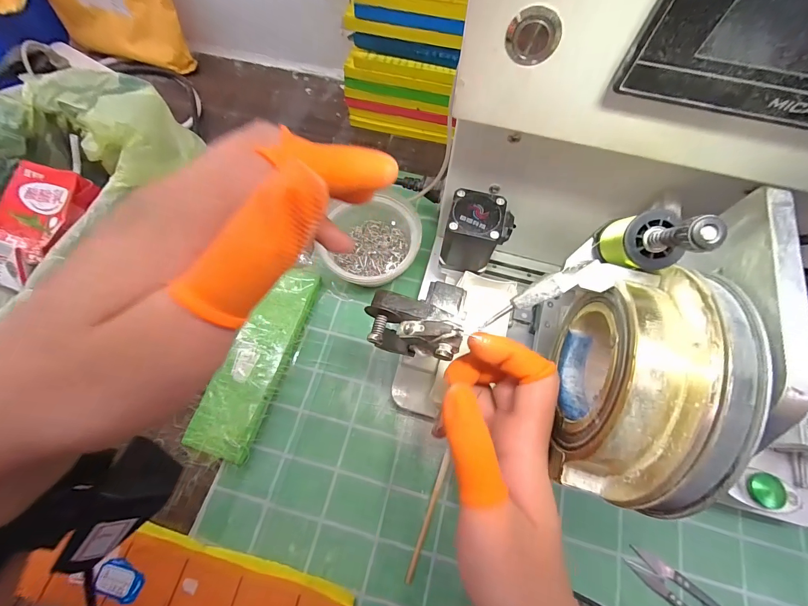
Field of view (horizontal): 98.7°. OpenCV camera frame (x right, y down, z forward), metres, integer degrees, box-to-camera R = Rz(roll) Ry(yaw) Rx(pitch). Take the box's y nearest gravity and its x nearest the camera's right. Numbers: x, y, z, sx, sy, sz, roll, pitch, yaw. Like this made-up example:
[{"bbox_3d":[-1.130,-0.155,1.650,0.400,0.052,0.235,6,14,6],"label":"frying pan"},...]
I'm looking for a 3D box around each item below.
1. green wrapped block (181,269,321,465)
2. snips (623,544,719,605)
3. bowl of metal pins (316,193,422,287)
[{"bbox_3d":[-0.135,0.049,0.325,0.054,0.015,0.177,17,71,7],"label":"green wrapped block"},{"bbox_3d":[0.219,0.227,0.262,0.097,0.010,0.022,35,74,13],"label":"snips"},{"bbox_3d":[-0.031,-0.061,0.349,0.096,0.050,0.104,1,69,1],"label":"bowl of metal pins"}]

